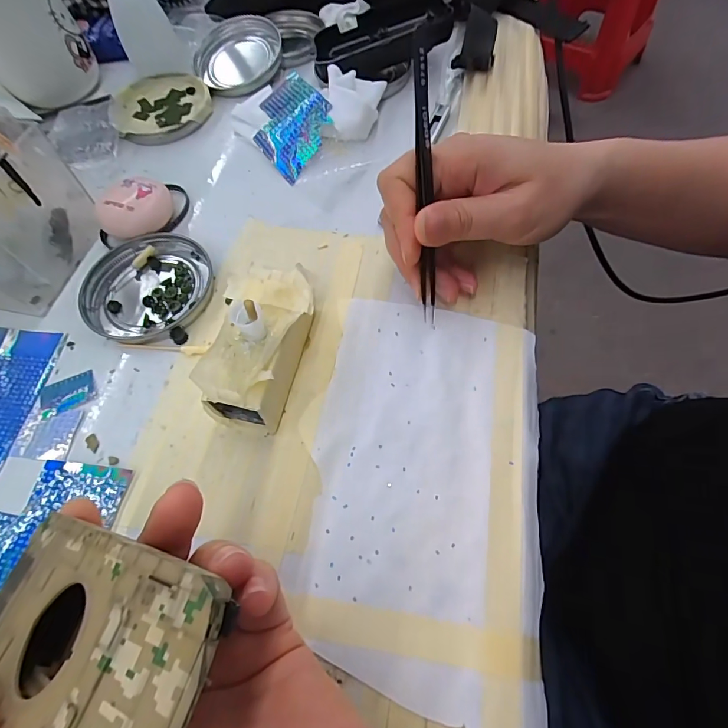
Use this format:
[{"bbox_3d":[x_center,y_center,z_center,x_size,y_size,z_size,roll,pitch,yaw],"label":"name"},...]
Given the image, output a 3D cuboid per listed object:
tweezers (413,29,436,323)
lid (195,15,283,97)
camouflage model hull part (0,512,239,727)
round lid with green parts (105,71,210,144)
[{"bbox_3d":[0.030,-0.083,0.209,0.008,0.132,0.004,-6,27,0],"label":"tweezers"},{"bbox_3d":[-0.107,-0.263,0.355,0.074,0.017,0.083,-17,63,-4],"label":"lid"},{"bbox_3d":[-0.071,0.070,0.106,0.095,0.016,0.048,-4,59,35],"label":"camouflage model hull part"},{"bbox_3d":[-0.166,-0.212,0.344,0.078,0.008,0.079,-1,64,3],"label":"round lid with green parts"}]

